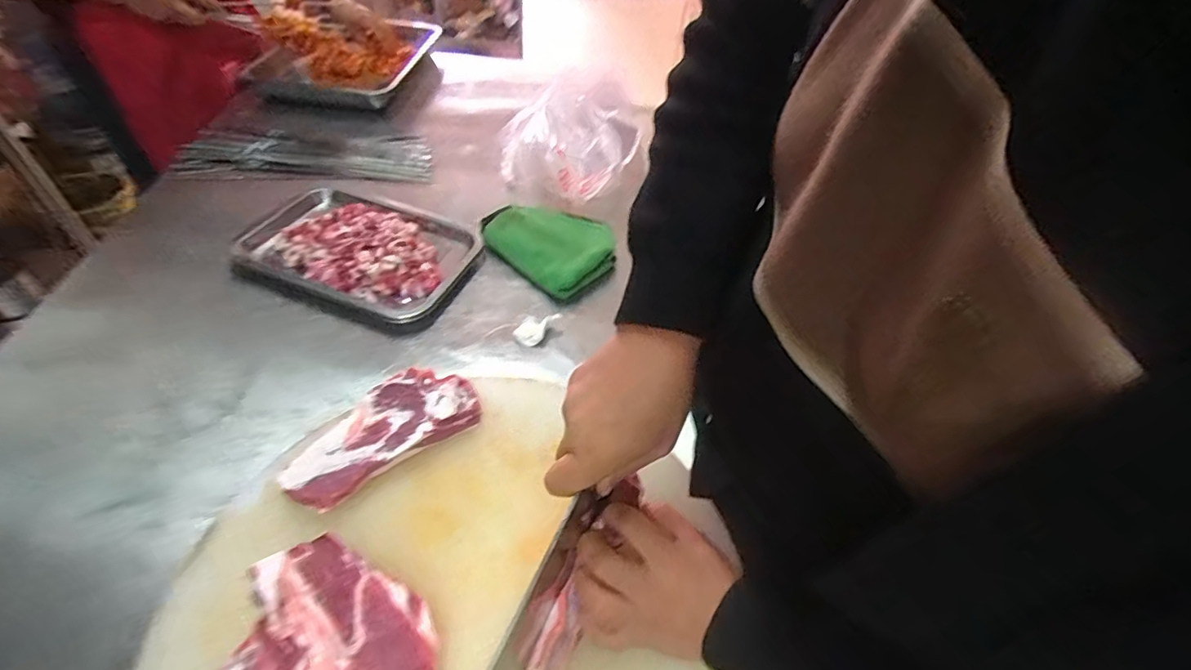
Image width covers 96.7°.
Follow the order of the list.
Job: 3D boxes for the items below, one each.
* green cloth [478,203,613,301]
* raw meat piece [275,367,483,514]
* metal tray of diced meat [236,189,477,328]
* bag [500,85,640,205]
[{"bbox_3d":[-0.064,-0.136,0.786,0.151,0.048,0.185,-28,56,-28],"label":"green cloth"},{"bbox_3d":[-0.204,0.089,0.505,0.177,0.024,0.084,-32,58,-30],"label":"raw meat piece"},{"bbox_3d":[-0.333,-0.129,0.745,0.322,0.043,0.212,22,49,13],"label":"metal tray of diced meat"},{"bbox_3d":[-0.048,-0.334,0.928,0.234,0.085,0.269,13,48,5],"label":"bag"}]

